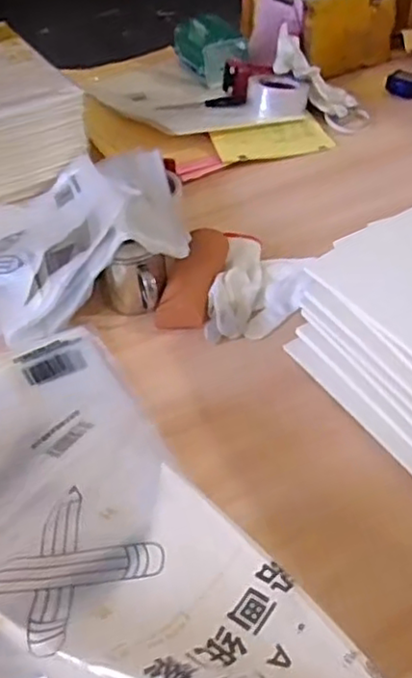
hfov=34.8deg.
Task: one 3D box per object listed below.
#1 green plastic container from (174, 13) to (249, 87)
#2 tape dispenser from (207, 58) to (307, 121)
[{"bbox_3d":[0.009,-0.556,1.254,0.094,0.083,0.171,-23,48,-19],"label":"green plastic container"},{"bbox_3d":[0.088,-0.431,1.147,0.163,0.053,0.103,22,50,22],"label":"tape dispenser"}]

